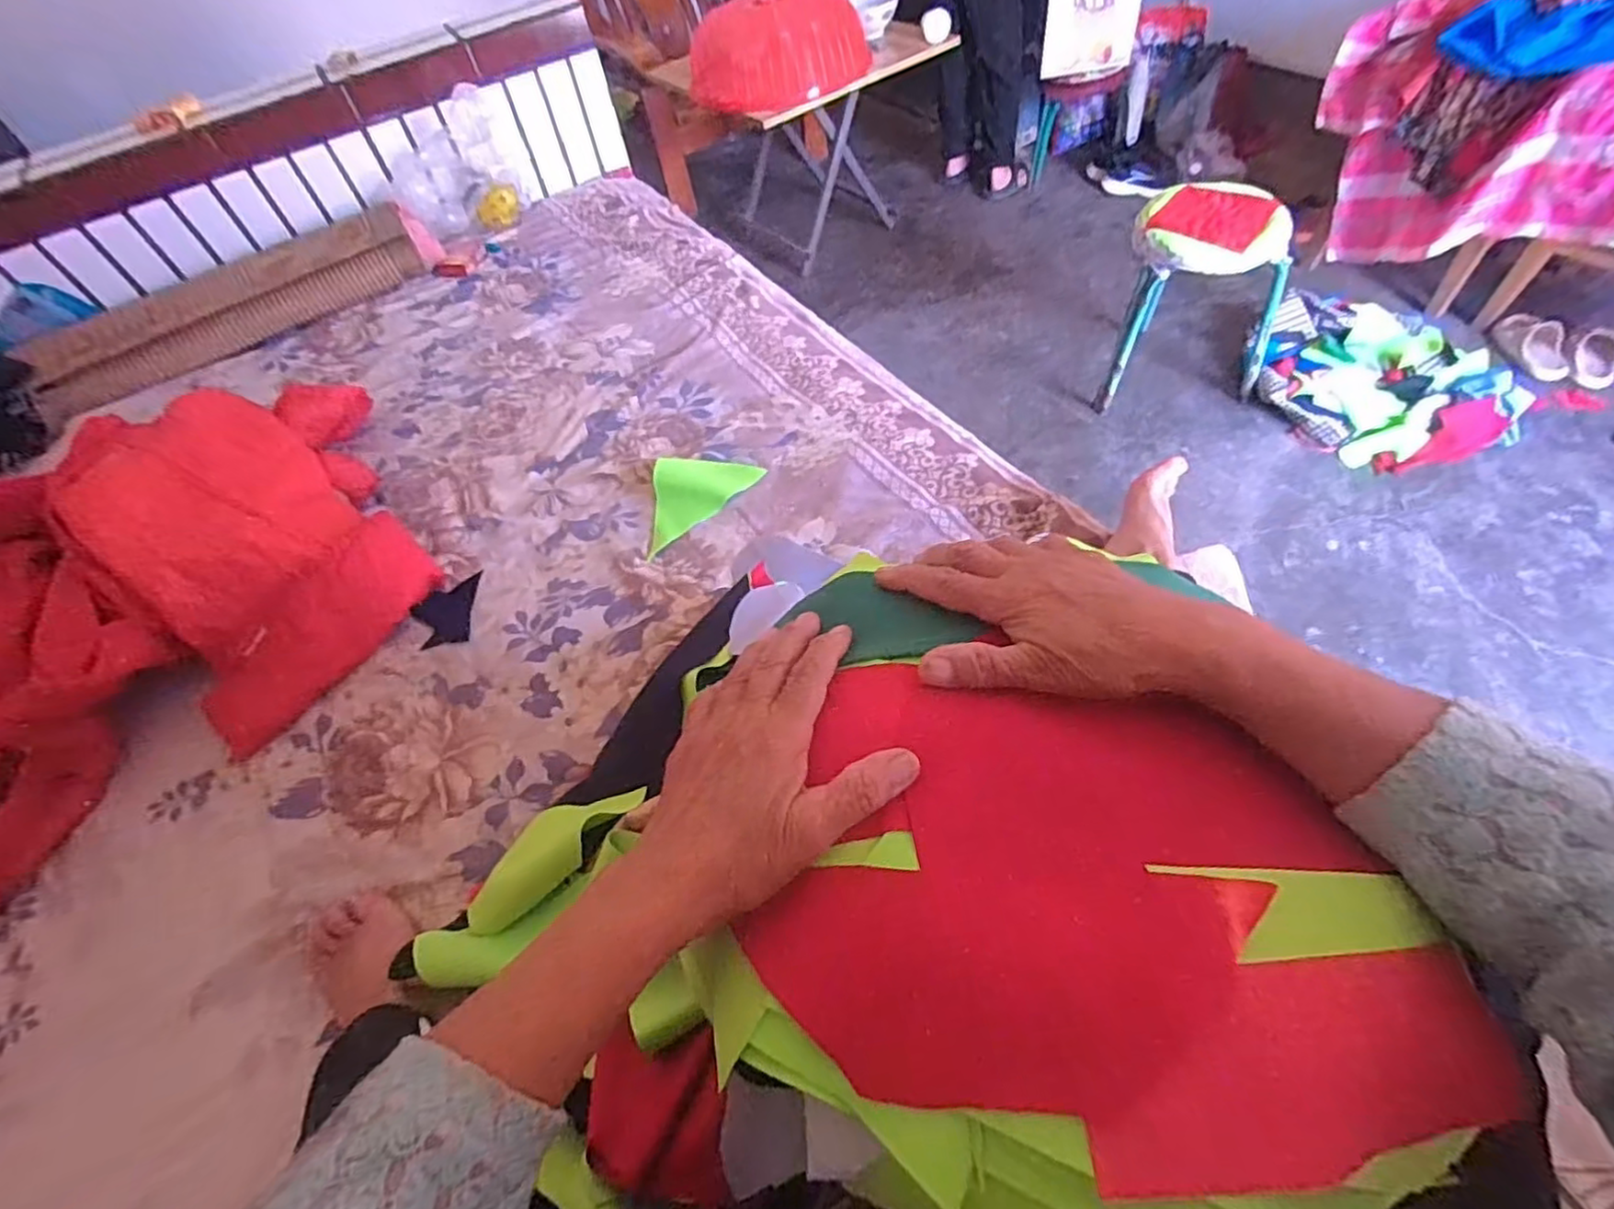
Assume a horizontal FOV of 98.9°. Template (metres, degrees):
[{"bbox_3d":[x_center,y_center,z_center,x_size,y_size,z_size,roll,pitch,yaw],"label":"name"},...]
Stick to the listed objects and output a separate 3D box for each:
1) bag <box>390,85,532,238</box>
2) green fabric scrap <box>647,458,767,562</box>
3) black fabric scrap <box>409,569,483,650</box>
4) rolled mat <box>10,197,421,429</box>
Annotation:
[{"bbox_3d":[-0.633,-0.774,1.249,0.213,0.187,0.111,-26,55,-10],"label":"bag"},{"bbox_3d":[-0.126,-0.129,0.869,0.134,0.022,0.134,-6,54,4],"label":"green fabric scrap"},{"bbox_3d":[-0.419,0.005,0.802,0.064,0.014,0.104,-7,56,-2],"label":"black fabric scrap"},{"bbox_3d":[-0.930,-0.487,1.137,0.596,0.088,0.130,-39,61,-21],"label":"rolled mat"}]

